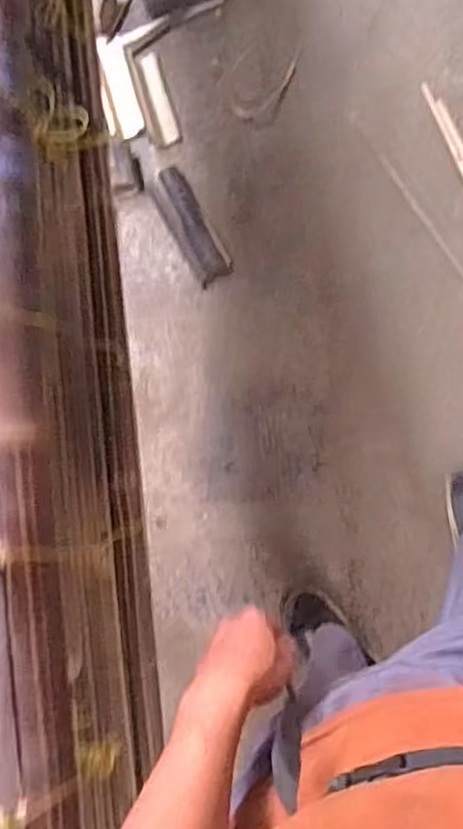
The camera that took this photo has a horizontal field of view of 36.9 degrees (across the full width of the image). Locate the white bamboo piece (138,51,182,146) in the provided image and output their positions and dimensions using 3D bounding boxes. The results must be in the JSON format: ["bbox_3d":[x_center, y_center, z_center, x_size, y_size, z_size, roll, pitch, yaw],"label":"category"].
[{"bbox_3d":[-0.158,-0.700,1.534,0.053,0.017,0.221,-16,84,7],"label":"white bamboo piece"}]

